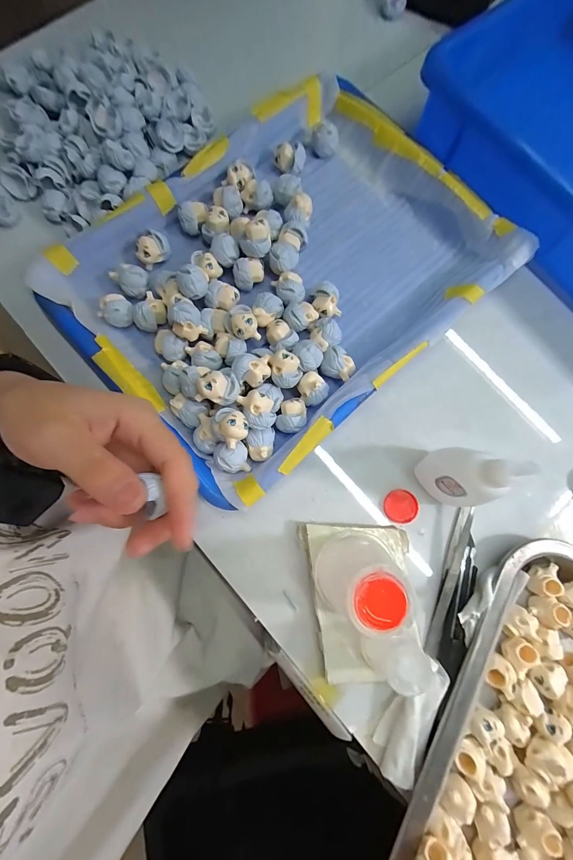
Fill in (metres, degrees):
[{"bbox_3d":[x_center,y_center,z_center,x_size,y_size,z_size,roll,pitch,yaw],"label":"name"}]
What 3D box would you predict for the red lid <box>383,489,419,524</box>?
[{"bbox_3d":[0.090,0.061,0.251,0.026,0.004,0.025,0,79,0],"label":"red lid"}]

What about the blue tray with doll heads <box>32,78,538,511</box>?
[{"bbox_3d":[-0.006,-0.138,0.265,0.327,0.045,0.265,-41,82,-7],"label":"blue tray with doll heads"}]

